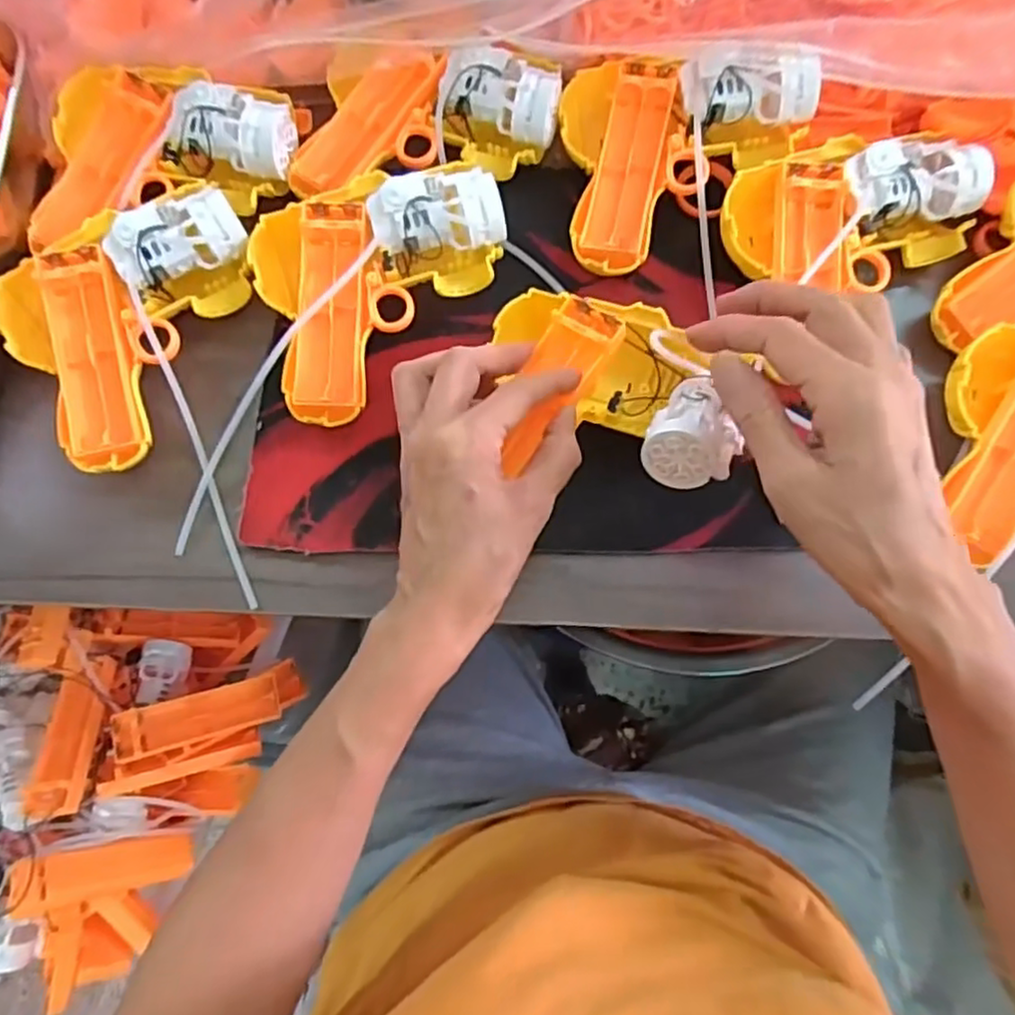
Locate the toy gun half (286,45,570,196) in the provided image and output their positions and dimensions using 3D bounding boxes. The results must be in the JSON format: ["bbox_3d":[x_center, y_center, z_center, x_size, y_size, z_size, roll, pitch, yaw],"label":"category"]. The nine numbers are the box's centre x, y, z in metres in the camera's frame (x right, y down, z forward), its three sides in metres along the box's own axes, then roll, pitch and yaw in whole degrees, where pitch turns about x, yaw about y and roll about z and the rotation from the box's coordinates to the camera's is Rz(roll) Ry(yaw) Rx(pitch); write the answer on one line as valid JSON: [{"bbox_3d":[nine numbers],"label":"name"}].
[{"bbox_3d":[-0.045,-0.214,0.381,0.140,0.036,0.087,6,77,3],"label":"toy gun half"}]

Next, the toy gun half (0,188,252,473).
[{"bbox_3d":[-0.188,-0.095,0.355,0.129,0.034,0.114,-30,78,-6],"label":"toy gun half"}]

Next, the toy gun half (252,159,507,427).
[{"bbox_3d":[-0.063,-0.117,0.359,0.131,0.041,0.121,0,76,1],"label":"toy gun half"}]

